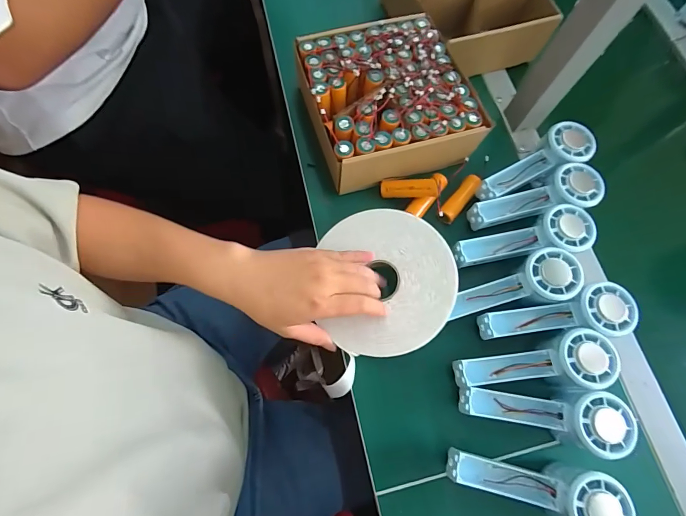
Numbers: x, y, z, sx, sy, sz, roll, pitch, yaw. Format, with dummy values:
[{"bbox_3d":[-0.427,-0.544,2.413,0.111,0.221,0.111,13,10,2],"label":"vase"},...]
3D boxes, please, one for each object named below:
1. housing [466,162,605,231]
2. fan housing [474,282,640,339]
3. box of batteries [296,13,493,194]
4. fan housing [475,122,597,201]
[{"bbox_3d":[0.229,-0.069,0.422,0.156,0.036,0.050,-18,72,8],"label":"housing"},{"bbox_3d":[0.231,0.064,0.389,0.159,0.043,0.056,-10,72,7],"label":"fan housing"},{"bbox_3d":[0.053,-0.202,0.449,0.192,0.072,0.200,-18,73,-9],"label":"box of batteries"},{"bbox_3d":[0.238,-0.114,0.446,0.155,0.046,0.056,-30,74,2],"label":"fan housing"}]

